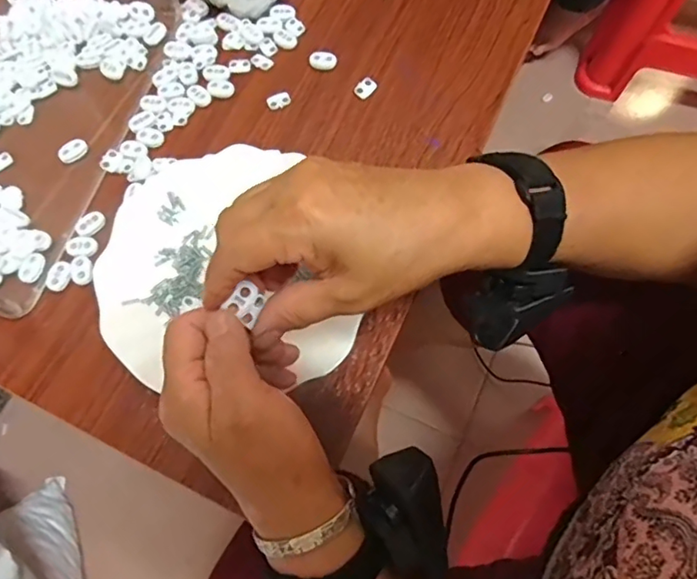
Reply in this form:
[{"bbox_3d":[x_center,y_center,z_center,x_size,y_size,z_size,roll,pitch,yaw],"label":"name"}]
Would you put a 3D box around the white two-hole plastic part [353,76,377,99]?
[{"bbox_3d":[0.014,-0.163,0.448,0.018,0.005,0.013,-39,72,-13],"label":"white two-hole plastic part"}]

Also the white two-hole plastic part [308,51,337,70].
[{"bbox_3d":[-0.021,-0.190,0.459,0.023,0.005,0.016,11,69,6],"label":"white two-hole plastic part"}]

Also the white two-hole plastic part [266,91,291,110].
[{"bbox_3d":[-0.056,-0.153,0.448,0.019,0.004,0.013,-19,69,-6],"label":"white two-hole plastic part"}]

